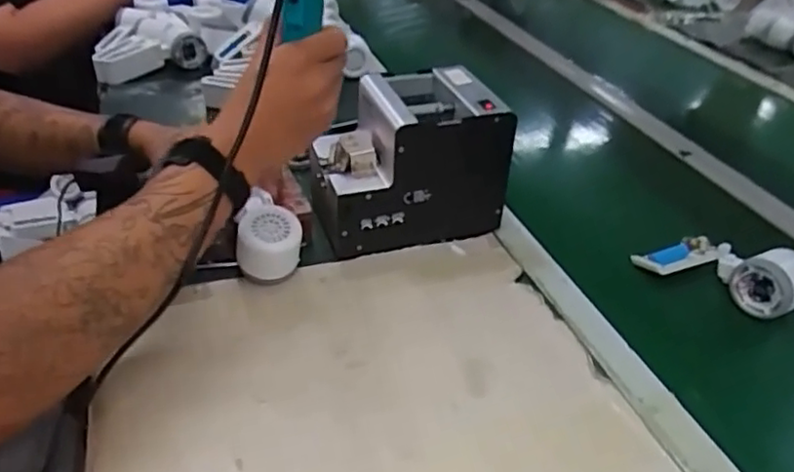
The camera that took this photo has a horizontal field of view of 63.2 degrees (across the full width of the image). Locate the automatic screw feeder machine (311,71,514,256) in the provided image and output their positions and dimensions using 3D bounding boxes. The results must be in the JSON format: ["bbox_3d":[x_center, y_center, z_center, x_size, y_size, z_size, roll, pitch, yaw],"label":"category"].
[{"bbox_3d":[0.010,-0.078,0.678,0.178,0.156,0.120,-7,37,-16],"label":"automatic screw feeder machine"}]

